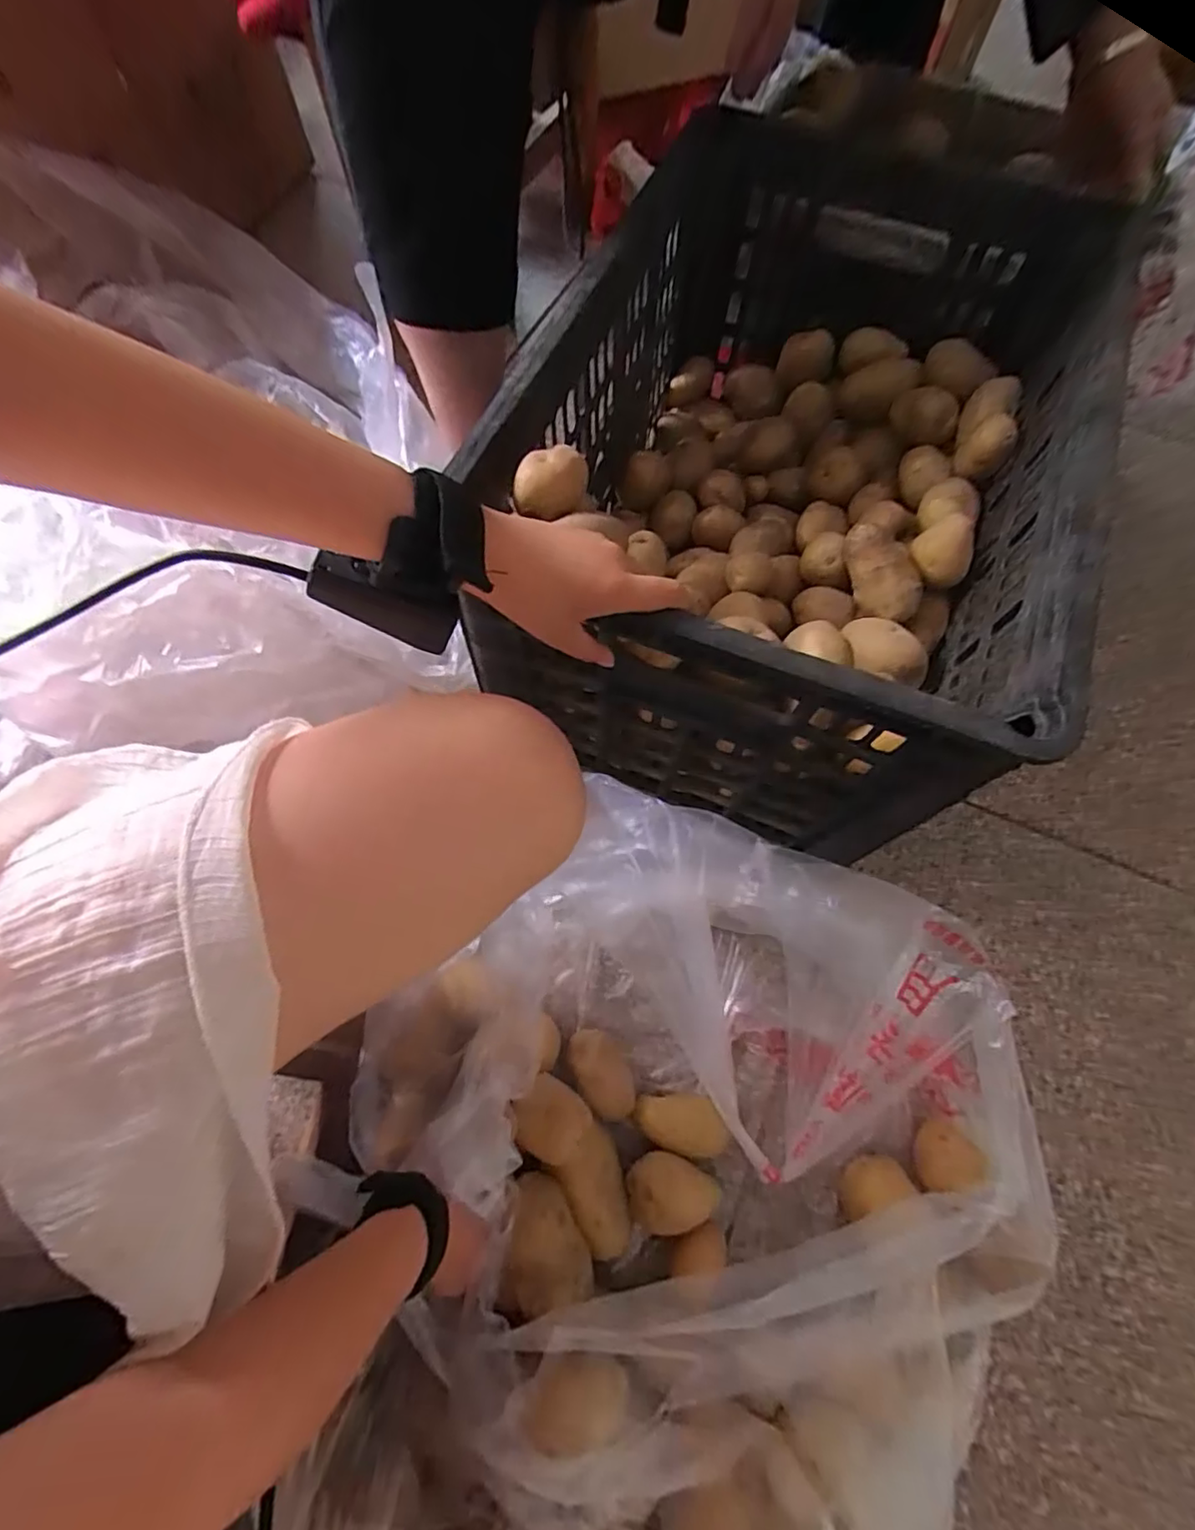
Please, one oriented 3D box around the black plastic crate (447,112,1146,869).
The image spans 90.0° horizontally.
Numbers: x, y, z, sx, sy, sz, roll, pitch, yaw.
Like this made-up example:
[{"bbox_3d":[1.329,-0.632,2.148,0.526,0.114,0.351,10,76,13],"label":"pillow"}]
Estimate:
[{"bbox_3d":[0.146,-0.227,0.464,0.326,0.224,0.473,23,71,6],"label":"black plastic crate"}]

